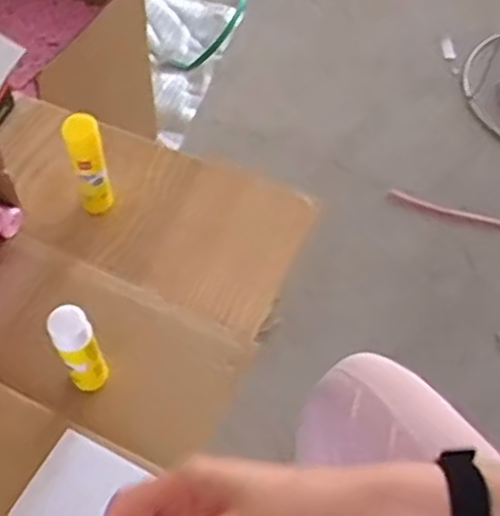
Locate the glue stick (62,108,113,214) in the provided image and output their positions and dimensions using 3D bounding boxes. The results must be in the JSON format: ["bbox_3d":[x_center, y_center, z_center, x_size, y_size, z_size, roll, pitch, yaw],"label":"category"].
[{"bbox_3d":[-0.146,-0.084,0.697,0.031,0.112,0.025,-19,61,-13],"label":"glue stick"}]

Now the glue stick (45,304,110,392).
[{"bbox_3d":[-0.132,0.076,0.602,0.031,0.122,0.025,-28,64,-17],"label":"glue stick"}]

